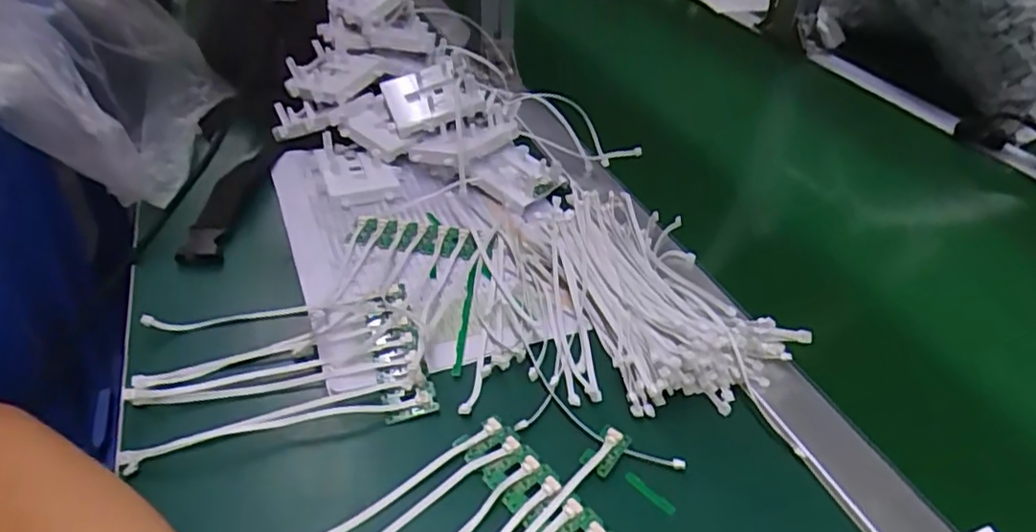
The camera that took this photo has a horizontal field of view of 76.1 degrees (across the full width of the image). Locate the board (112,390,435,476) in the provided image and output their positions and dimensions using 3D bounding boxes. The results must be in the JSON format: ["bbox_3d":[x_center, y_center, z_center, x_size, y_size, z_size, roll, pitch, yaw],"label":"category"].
[{"bbox_3d":[-0.126,0.088,0.365,0.161,0.007,0.018,-9,40,-15],"label":"board"}]

